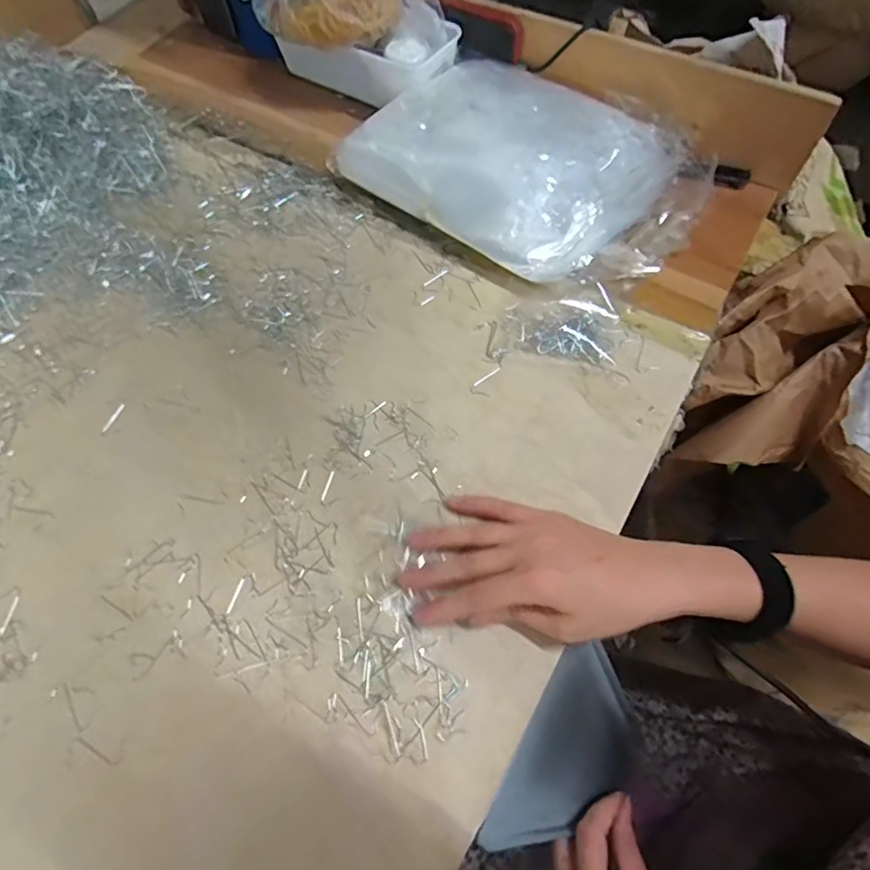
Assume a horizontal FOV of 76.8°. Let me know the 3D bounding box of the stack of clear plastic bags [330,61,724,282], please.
[{"bbox_3d":[0.085,-0.256,0.516,0.304,0.065,0.218,39,71,19],"label":"stack of clear plastic bags"}]

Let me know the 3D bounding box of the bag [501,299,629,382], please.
[{"bbox_3d":[0.110,-0.089,0.458,0.103,0.018,0.059,15,65,9],"label":"bag"}]

